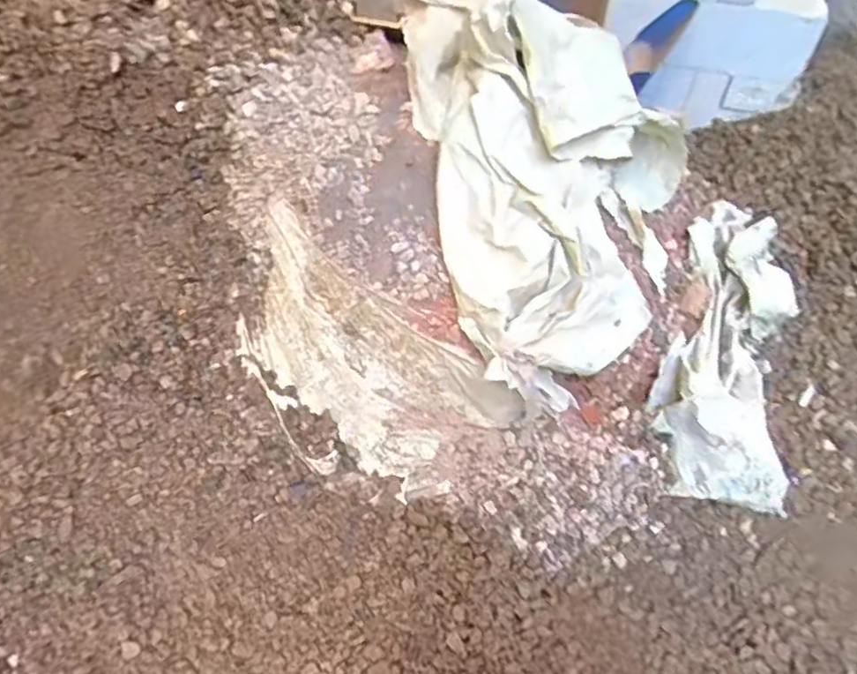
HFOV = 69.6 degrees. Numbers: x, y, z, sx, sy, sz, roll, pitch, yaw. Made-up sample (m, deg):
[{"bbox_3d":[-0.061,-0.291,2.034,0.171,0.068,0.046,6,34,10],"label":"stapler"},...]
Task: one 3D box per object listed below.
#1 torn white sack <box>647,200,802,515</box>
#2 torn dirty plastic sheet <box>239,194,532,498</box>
[{"bbox_3d":[0.662,-0.017,1.355,0.285,0.158,0.759,12,71,8],"label":"torn white sack"},{"bbox_3d":[-0.203,0.044,1.416,0.747,0.097,0.436,44,100,11],"label":"torn dirty plastic sheet"}]

